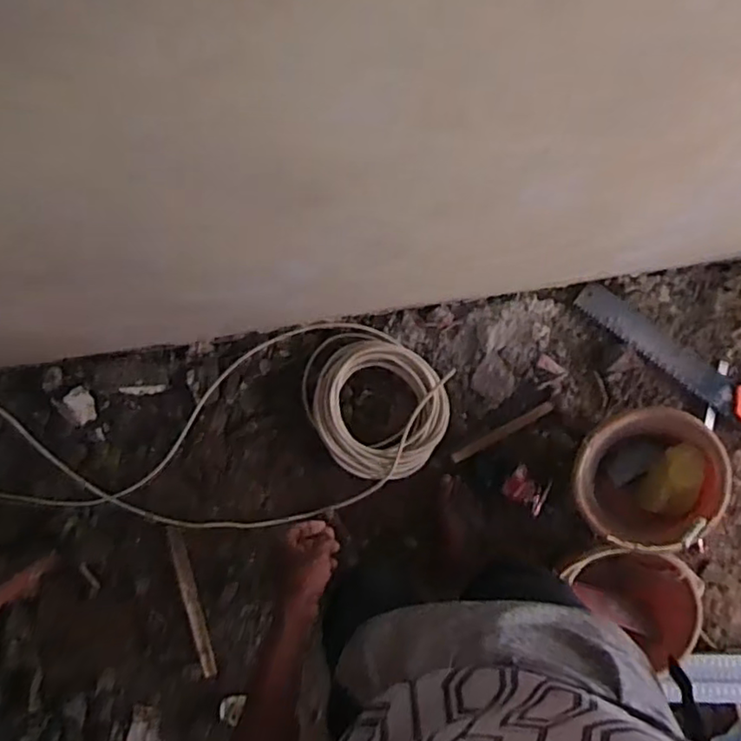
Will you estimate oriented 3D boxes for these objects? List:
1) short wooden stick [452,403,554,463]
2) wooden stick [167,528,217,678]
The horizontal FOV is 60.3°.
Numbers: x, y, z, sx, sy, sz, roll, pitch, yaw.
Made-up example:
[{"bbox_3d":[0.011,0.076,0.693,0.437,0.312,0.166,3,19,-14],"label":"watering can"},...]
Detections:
[{"bbox_3d":[0.302,0.141,1.458,0.255,0.020,0.022,-29,85,0],"label":"short wooden stick"},{"bbox_3d":[-0.403,0.524,1.444,0.037,0.016,0.336,-14,85,2],"label":"wooden stick"}]

